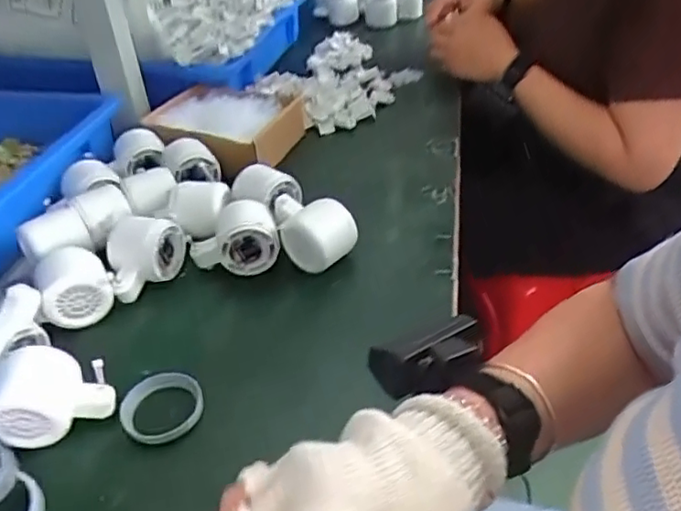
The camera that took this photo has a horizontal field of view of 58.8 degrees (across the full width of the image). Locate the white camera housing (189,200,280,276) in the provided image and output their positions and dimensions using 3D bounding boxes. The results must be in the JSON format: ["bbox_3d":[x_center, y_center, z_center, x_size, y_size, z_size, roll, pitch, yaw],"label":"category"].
[{"bbox_3d":[-0.101,-0.011,0.573,0.082,0.054,0.048,-16,40,-15],"label":"white camera housing"}]

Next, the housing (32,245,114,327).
[{"bbox_3d":[-0.231,0.027,0.528,0.058,0.053,0.050,-20,42,-20],"label":"housing"}]

